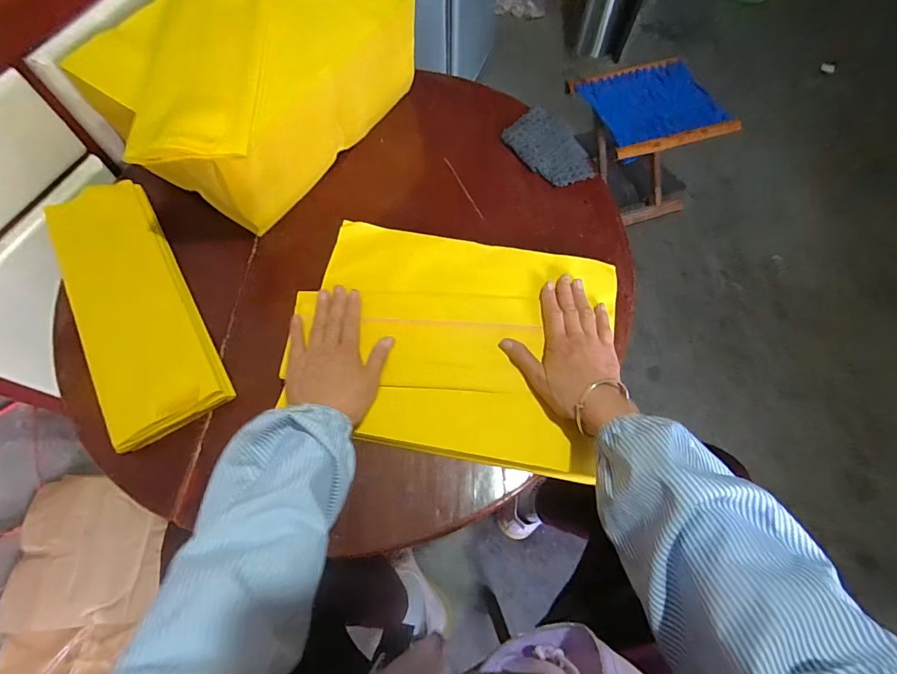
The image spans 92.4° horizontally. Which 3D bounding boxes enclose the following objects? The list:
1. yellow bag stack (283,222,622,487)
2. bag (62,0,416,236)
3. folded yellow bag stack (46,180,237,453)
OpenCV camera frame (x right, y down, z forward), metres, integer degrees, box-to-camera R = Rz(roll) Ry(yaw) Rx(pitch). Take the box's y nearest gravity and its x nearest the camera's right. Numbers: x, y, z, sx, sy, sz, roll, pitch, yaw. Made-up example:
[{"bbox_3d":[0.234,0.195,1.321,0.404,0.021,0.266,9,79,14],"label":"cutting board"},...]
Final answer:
[{"bbox_3d":[0.008,0.000,0.509,0.357,0.018,0.268,10,66,2],"label":"yellow bag stack"},{"bbox_3d":[-0.259,-0.341,0.584,0.281,0.151,0.400,34,69,13],"label":"bag"},{"bbox_3d":[-0.380,-0.046,0.512,0.119,0.037,0.347,-29,70,-14],"label":"folded yellow bag stack"}]

